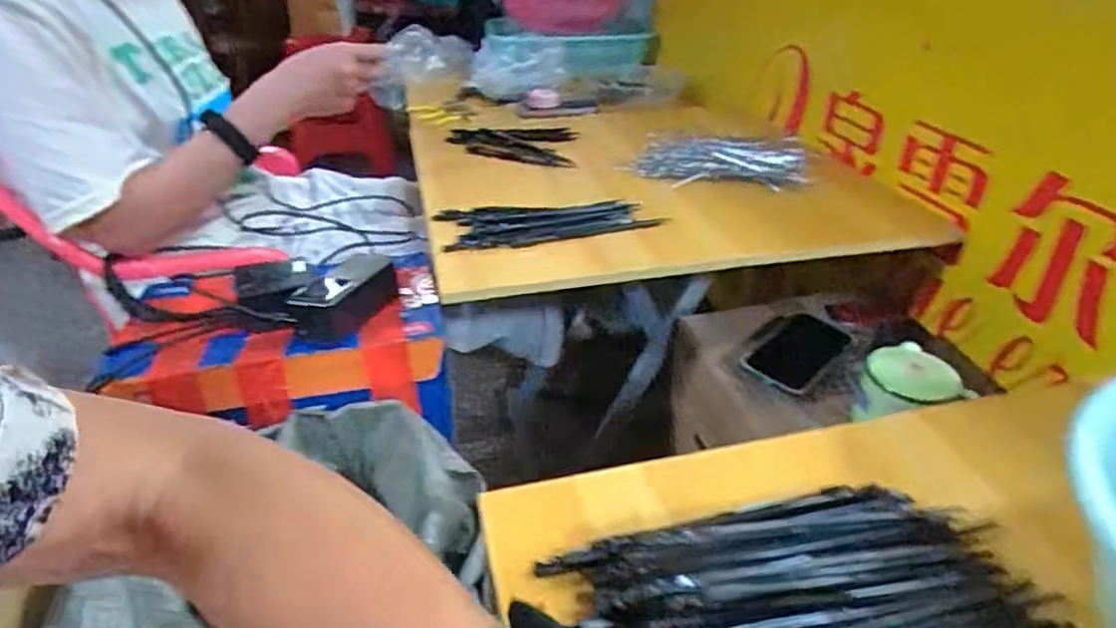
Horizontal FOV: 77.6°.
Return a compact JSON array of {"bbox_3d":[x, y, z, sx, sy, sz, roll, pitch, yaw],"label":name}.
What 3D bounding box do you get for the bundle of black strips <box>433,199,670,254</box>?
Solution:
[{"bbox_3d":[-0.012,-0.106,0.800,0.252,0.022,0.091,-2,31,-2],"label":"bundle of black strips"}]

